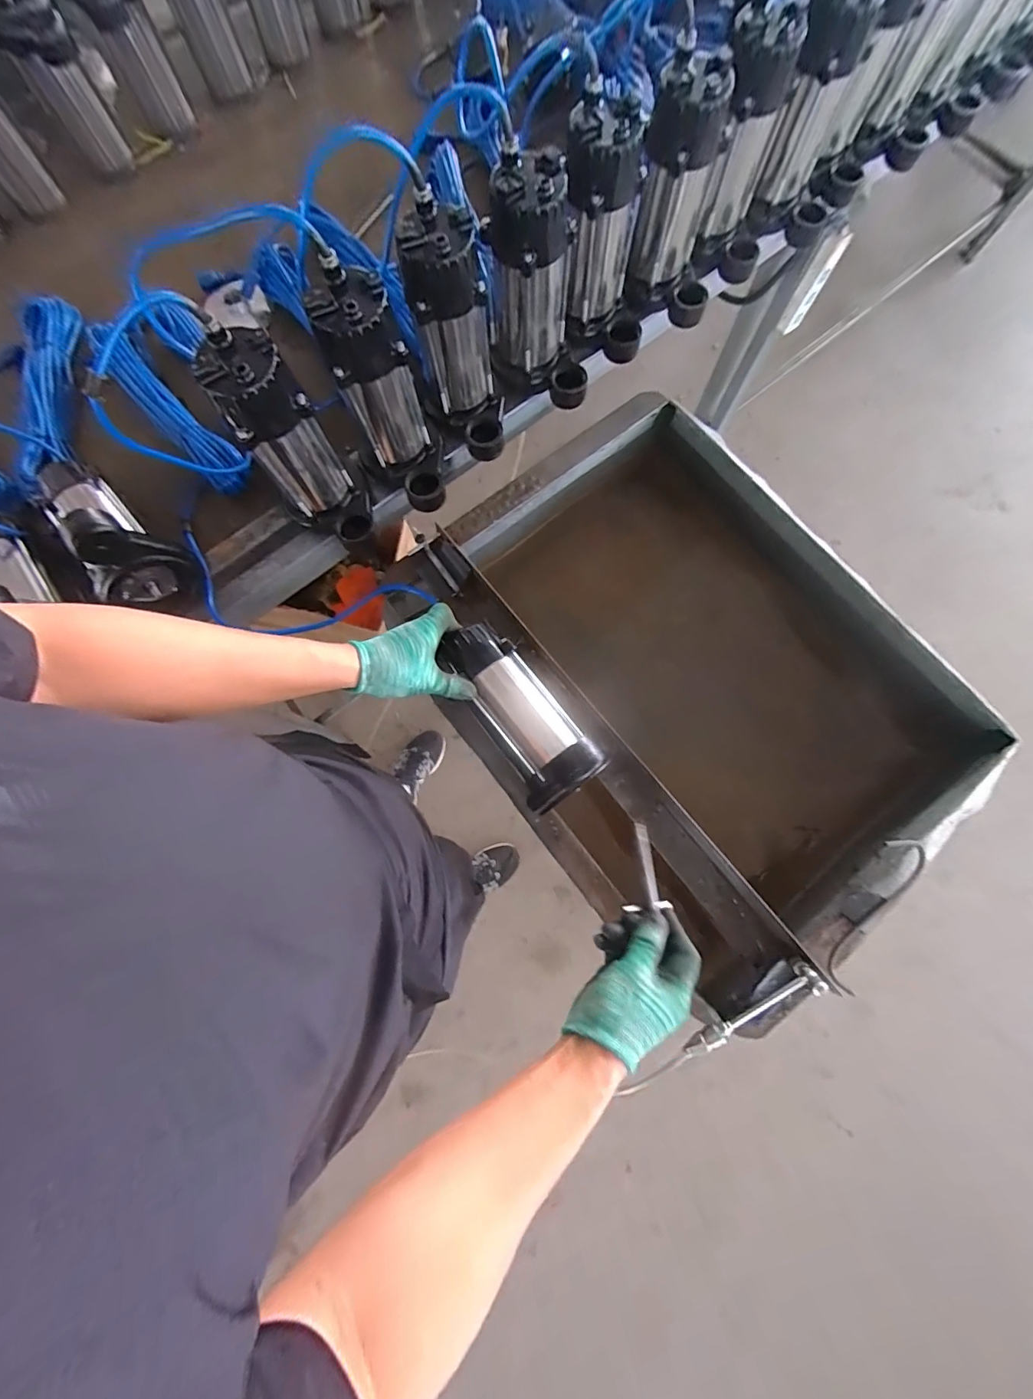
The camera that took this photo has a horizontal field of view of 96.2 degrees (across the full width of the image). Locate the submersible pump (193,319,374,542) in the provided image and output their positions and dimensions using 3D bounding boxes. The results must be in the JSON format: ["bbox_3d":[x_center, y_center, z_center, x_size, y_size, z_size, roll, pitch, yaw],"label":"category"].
[{"bbox_3d":[-0.263,-0.299,0.568,0.148,0.215,0.093,39,81,8],"label":"submersible pump"}]

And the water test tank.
[{"bbox_3d":[0.234,-0.021,0.737,0.597,0.242,0.743,-36,80,-7],"label":"water test tank"}]

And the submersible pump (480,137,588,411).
[{"bbox_3d":[0.030,-0.532,0.617,0.123,0.223,0.127,-12,78,-2],"label":"submersible pump"}]

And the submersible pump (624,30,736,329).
[{"bbox_3d":[0.239,-0.689,0.648,0.141,0.231,0.107,19,79,5],"label":"submersible pump"}]

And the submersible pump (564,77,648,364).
[{"bbox_3d":[0.127,-0.622,0.634,0.128,0.223,0.122,2,78,1],"label":"submersible pump"}]

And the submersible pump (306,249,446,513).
[{"bbox_3d":[-0.167,-0.383,0.586,0.103,0.219,0.186,-20,78,-3],"label":"submersible pump"}]

